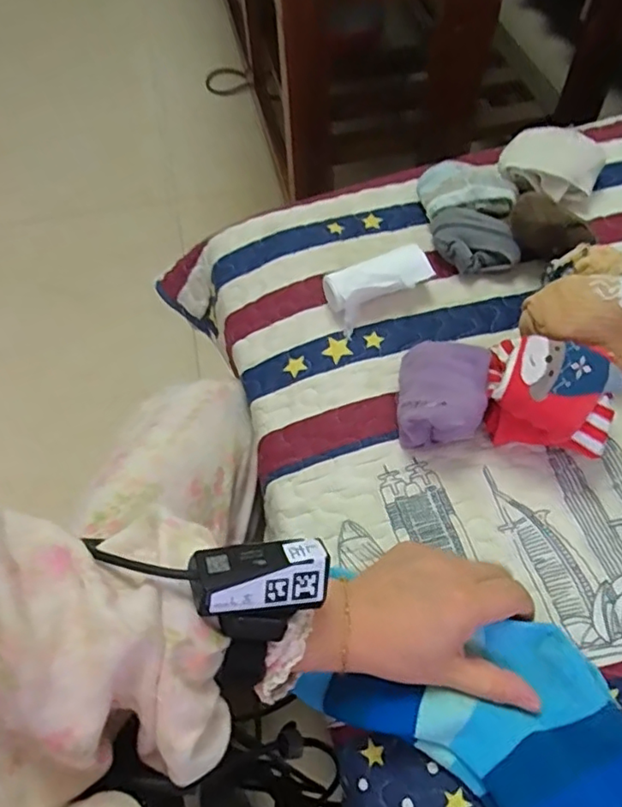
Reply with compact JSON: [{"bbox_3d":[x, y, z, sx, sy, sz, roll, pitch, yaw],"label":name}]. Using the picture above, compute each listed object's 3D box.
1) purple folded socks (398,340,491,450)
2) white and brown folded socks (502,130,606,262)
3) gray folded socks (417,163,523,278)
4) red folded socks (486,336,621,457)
[{"bbox_3d":[0.097,-0.009,0.444,0.062,0.053,0.082,6,60,8],"label":"purple folded socks"},{"bbox_3d":[0.218,-0.198,0.550,0.091,0.054,0.161,15,61,13],"label":"white and brown folded socks"},{"bbox_3d":[0.151,-0.178,0.562,0.084,0.034,0.137,-6,59,1],"label":"gray folded socks"},{"bbox_3d":[0.170,-0.004,0.432,0.087,0.070,0.074,18,62,15],"label":"red folded socks"}]

